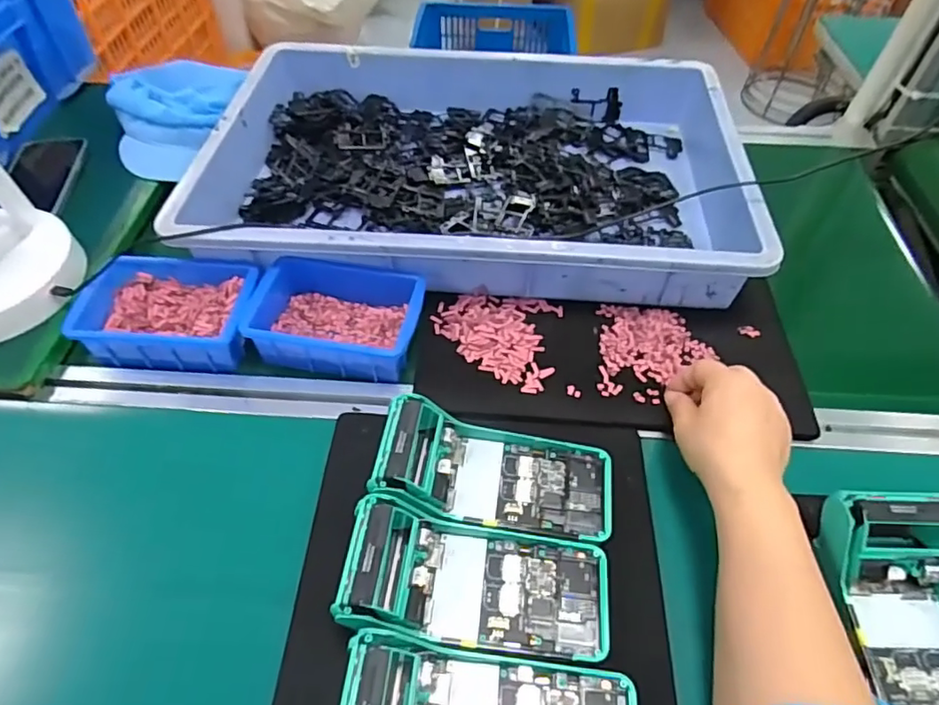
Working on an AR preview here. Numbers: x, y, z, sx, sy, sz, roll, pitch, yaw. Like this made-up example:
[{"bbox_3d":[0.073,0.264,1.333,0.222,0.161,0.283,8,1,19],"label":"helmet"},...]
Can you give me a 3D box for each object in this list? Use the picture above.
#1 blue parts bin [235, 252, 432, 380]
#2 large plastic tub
[{"bbox_3d":[-0.116,-0.039,0.514,0.146,0.040,0.109,6,53,5],"label":"blue parts bin"},{"bbox_3d":[0.007,-0.205,0.617,0.531,0.087,0.354,4,52,1],"label":"large plastic tub"}]

